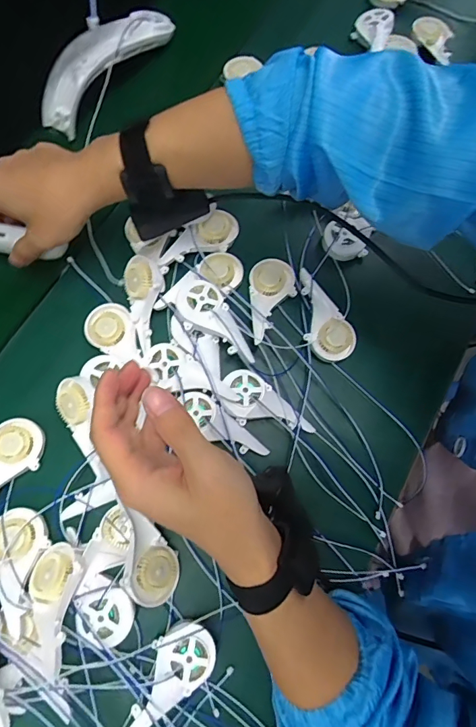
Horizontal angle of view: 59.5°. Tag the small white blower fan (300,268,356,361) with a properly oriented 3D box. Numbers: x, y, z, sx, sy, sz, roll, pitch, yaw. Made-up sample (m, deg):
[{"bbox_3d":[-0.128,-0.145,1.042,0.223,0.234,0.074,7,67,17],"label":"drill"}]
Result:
[{"bbox_3d":[0.082,-0.047,0.412,0.045,0.010,0.092,-20,85,-7],"label":"small white blower fan"}]

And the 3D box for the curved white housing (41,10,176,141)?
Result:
[{"bbox_3d":[-0.151,-0.339,0.471,0.057,0.048,0.182,41,76,7],"label":"curved white housing"}]

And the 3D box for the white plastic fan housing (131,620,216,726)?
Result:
[{"bbox_3d":[-0.058,0.241,0.323,0.088,0.017,0.043,-36,80,-12],"label":"white plastic fan housing"}]

